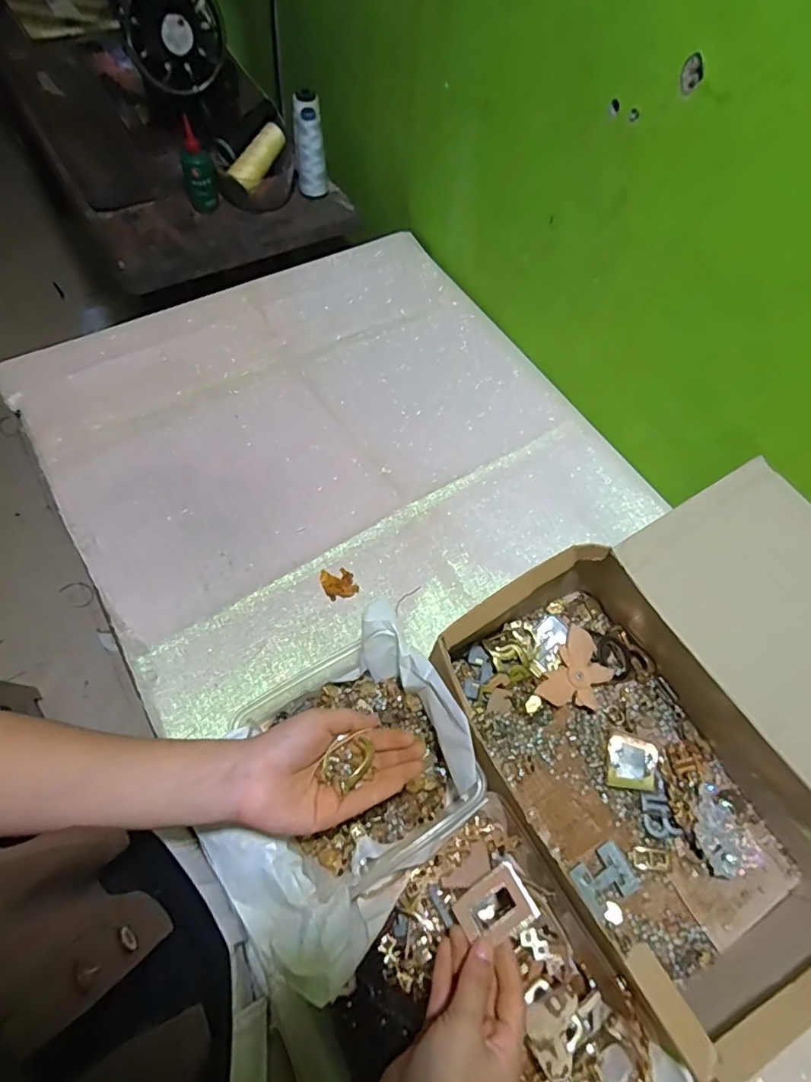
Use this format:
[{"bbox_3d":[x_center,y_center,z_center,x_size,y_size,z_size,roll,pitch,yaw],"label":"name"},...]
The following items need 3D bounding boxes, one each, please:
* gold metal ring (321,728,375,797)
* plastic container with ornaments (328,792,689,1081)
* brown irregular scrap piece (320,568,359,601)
[{"bbox_3d":[-0.041,0.160,0.384,0.028,0.009,0.039,36,64,26],"label":"gold metal ring"},{"bbox_3d":[0.052,0.333,0.379,0.191,0.078,0.215,-24,66,-14],"label":"plastic container with ornaments"},{"bbox_3d":[-0.072,0.045,0.565,0.033,0.004,0.038,-24,66,-14],"label":"brown irregular scrap piece"}]

